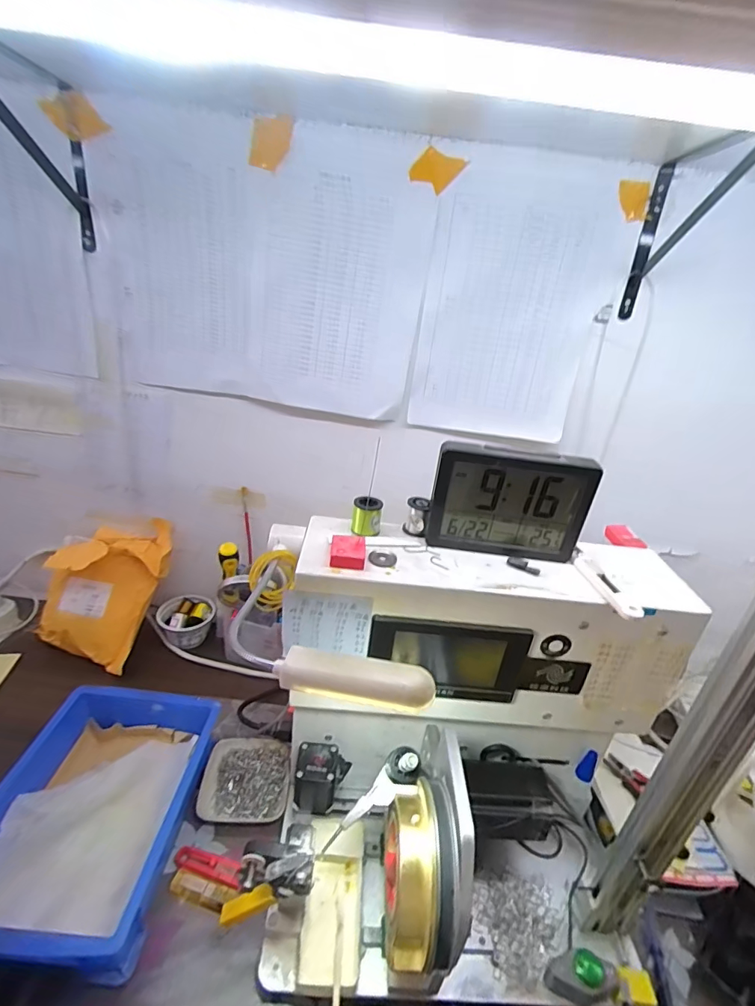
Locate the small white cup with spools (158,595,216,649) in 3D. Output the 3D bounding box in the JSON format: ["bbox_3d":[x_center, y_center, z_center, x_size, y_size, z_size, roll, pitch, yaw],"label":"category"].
[{"bbox_3d":[-0.303,0.184,0.740,0.077,0.055,0.071,5,26,-3],"label":"small white cup with spools"}]

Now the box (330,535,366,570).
[{"bbox_3d":[-0.025,0.042,0.399,0.029,0.016,0.032,6,26,-2],"label":"box"}]

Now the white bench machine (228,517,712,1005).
[{"bbox_3d":[0.070,0.231,0.417,0.365,0.341,0.234,7,26,0],"label":"white bench machine"}]

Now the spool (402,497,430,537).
[{"bbox_3d":[0.038,0.014,0.446,0.021,0.033,0.026,9,27,5],"label":"spool"}]

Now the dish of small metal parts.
[{"bbox_3d":[-0.155,0.325,0.554,0.098,0.018,0.098,5,26,-4],"label":"dish of small metal parts"}]

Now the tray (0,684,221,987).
[{"bbox_3d":[-0.286,0.316,0.482,0.175,0.071,0.245,7,26,1],"label":"tray"}]

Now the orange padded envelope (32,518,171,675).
[{"bbox_3d":[-0.410,0.120,0.697,0.151,0.226,0.052,22,-2,-9],"label":"orange padded envelope"}]

